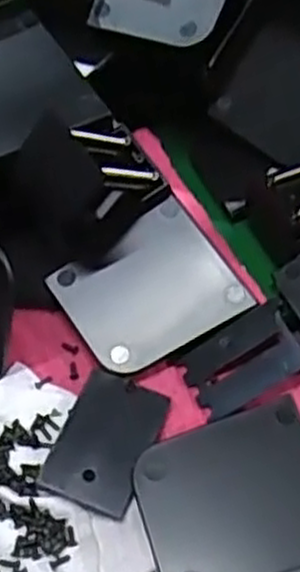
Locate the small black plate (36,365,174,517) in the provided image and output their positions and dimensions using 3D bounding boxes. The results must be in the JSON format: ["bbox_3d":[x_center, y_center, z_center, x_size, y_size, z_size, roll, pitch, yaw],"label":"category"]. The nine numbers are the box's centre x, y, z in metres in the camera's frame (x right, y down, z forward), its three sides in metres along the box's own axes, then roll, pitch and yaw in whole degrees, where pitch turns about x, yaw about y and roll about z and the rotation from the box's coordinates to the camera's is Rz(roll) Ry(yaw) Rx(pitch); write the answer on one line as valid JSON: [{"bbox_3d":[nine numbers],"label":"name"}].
[{"bbox_3d":[-0.017,0.062,0.319,0.036,0.004,0.054,21,59,7],"label":"small black plate"}]

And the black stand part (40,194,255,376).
[{"bbox_3d":[0.001,0.002,0.348,0.070,0.004,0.059,-35,75,-7],"label":"black stand part"}]

